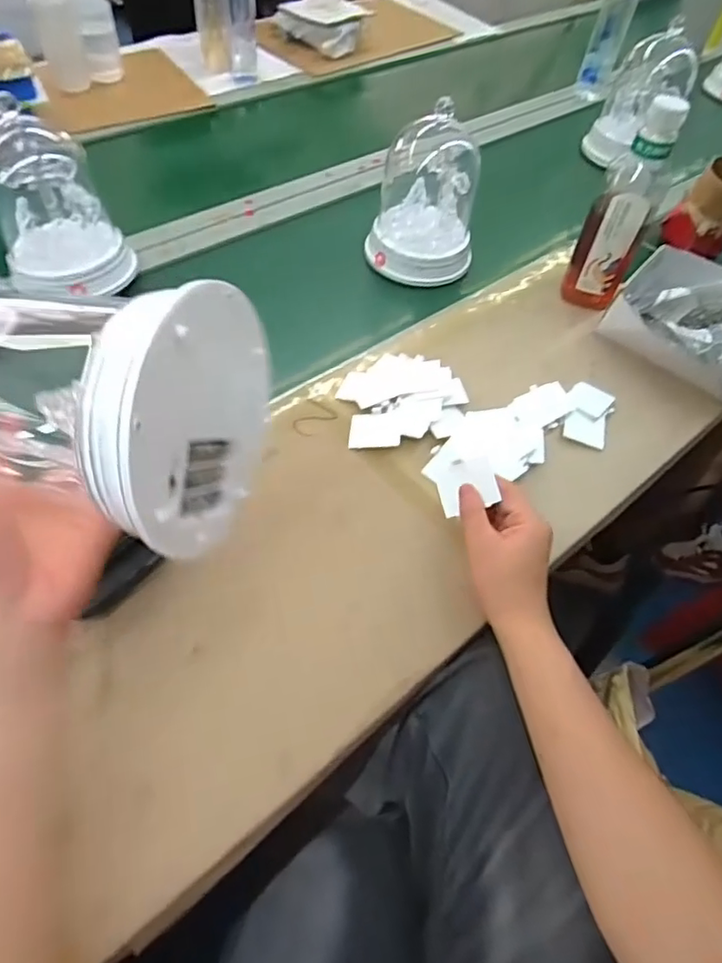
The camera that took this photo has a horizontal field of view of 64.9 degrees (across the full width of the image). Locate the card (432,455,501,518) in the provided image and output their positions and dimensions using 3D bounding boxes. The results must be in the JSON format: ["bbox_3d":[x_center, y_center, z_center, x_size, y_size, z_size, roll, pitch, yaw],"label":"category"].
[{"bbox_3d":[0.098,0.003,0.528,0.055,0.007,0.048,-17,70,21],"label":"card"}]

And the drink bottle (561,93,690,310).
[{"bbox_3d":[0.327,-0.337,0.715,0.078,0.236,0.075,27,57,13],"label":"drink bottle"}]

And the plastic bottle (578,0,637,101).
[{"bbox_3d":[0.514,-0.924,1.184,0.066,0.217,0.060,18,55,7],"label":"plastic bottle"}]

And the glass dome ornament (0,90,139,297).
[{"bbox_3d":[-0.362,-0.320,0.672,0.146,0.172,0.124,-22,60,-19],"label":"glass dome ornament"}]

